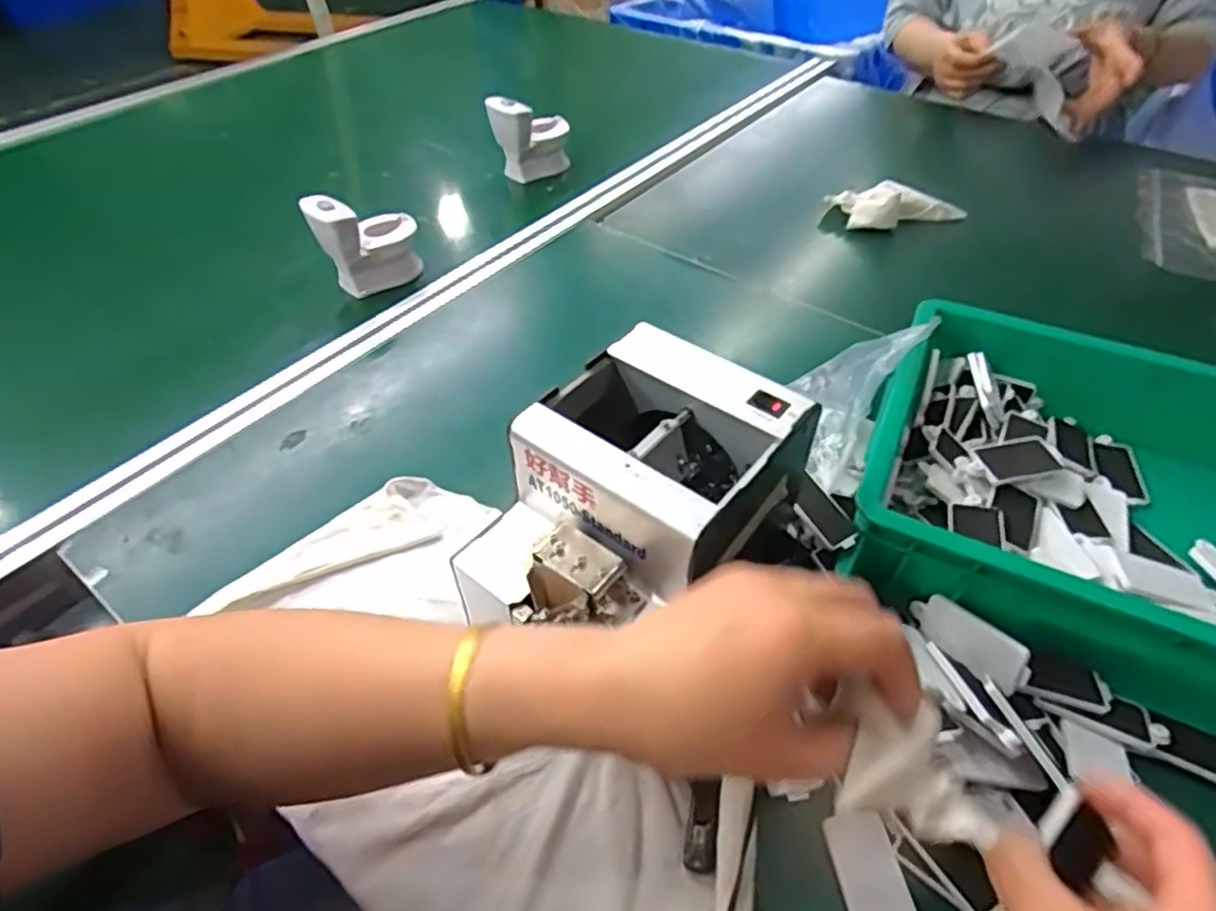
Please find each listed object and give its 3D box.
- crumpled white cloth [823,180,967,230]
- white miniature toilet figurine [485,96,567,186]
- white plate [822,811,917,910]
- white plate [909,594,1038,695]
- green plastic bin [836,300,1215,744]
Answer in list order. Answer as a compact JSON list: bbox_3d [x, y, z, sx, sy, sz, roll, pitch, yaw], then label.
[{"bbox_3d":[0.334,-0.286,0.789,0.152,0.037,0.047,-1,48,-1],"label":"crumpled white cloth"},{"bbox_3d":[-0.097,-0.400,0.866,0.059,0.094,0.095,25,53,21],"label":"white miniature toilet figurine"},{"bbox_3d":[0.134,0.215,0.347,0.033,0.004,0.063,-6,47,-4],"label":"white plate"},{"bbox_3d":[0.211,0.108,0.405,0.008,0.029,0.072,10,17,-30],"label":"white plate"},{"bbox_3d":[0.353,0.035,0.456,0.332,0.080,0.269,17,49,17],"label":"green plastic bin"}]

